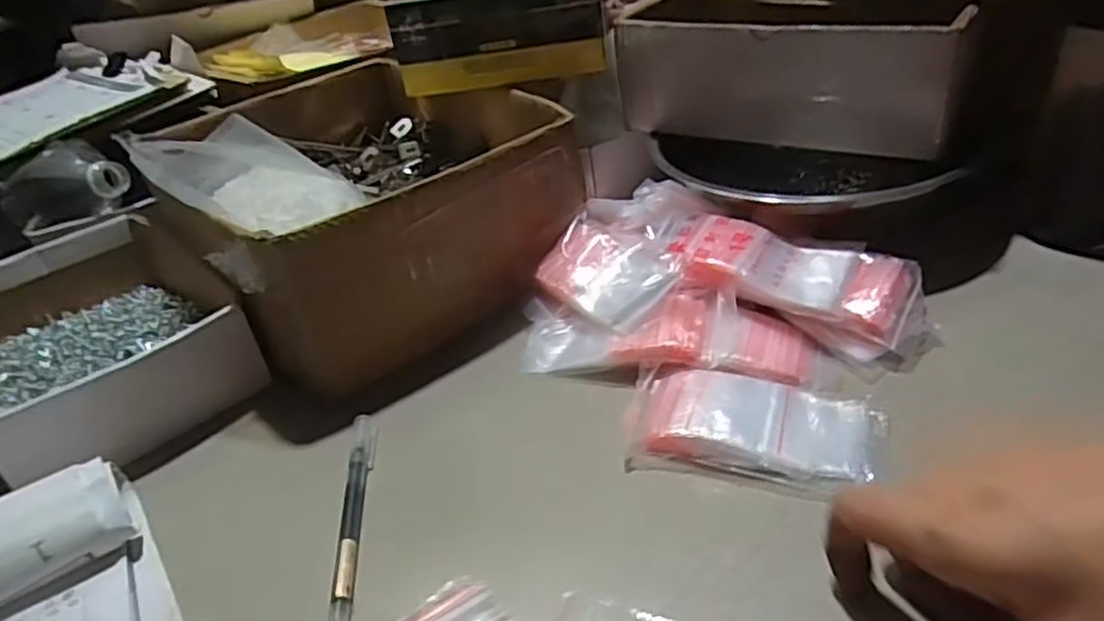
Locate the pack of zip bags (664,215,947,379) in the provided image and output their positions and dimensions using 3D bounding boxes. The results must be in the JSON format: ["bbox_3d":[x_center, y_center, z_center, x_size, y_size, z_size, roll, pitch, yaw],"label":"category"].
[{"bbox_3d":[0.158,-0.021,0.466,0.165,0.039,0.081,19,44,33],"label":"pack of zip bags"}]

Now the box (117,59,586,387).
[{"bbox_3d":[-0.159,-0.096,0.603,0.262,0.128,0.331,-29,40,-26],"label":"box"}]

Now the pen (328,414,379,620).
[{"bbox_3d":[-0.106,0.108,0.387,0.014,0.010,0.140,-10,34,-2],"label":"pen"}]

